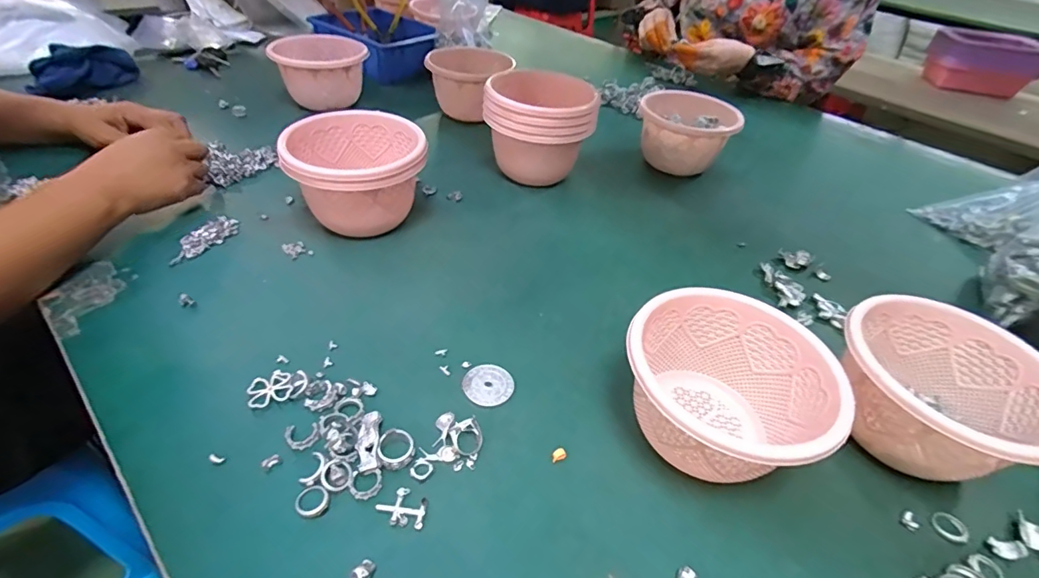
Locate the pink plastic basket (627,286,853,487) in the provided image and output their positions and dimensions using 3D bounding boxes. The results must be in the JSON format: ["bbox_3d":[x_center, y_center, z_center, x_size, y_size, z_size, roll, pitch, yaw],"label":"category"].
[{"bbox_3d":[0.151,0.079,0.372,0.144,0.087,0.139,21,44,15],"label":"pink plastic basket"}]

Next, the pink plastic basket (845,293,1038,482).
[{"bbox_3d":[0.326,0.085,0.386,0.139,0.086,0.135,4,42,-4],"label":"pink plastic basket"}]

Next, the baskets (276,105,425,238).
[{"bbox_3d":[-0.186,-0.126,0.550,0.147,0.098,0.141,-19,48,-26],"label":"baskets"}]

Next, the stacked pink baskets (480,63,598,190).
[{"bbox_3d":[0.019,-0.215,0.654,0.136,0.130,0.111,-8,44,-17],"label":"stacked pink baskets"}]

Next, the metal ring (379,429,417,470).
[{"bbox_3d":[-0.091,0.117,0.353,0.025,0.007,0.030,-16,47,-24],"label":"metal ring"}]

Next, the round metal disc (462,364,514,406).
[{"bbox_3d":[-0.027,0.083,0.414,0.042,0.005,0.040,4,42,-4],"label":"round metal disc"}]

